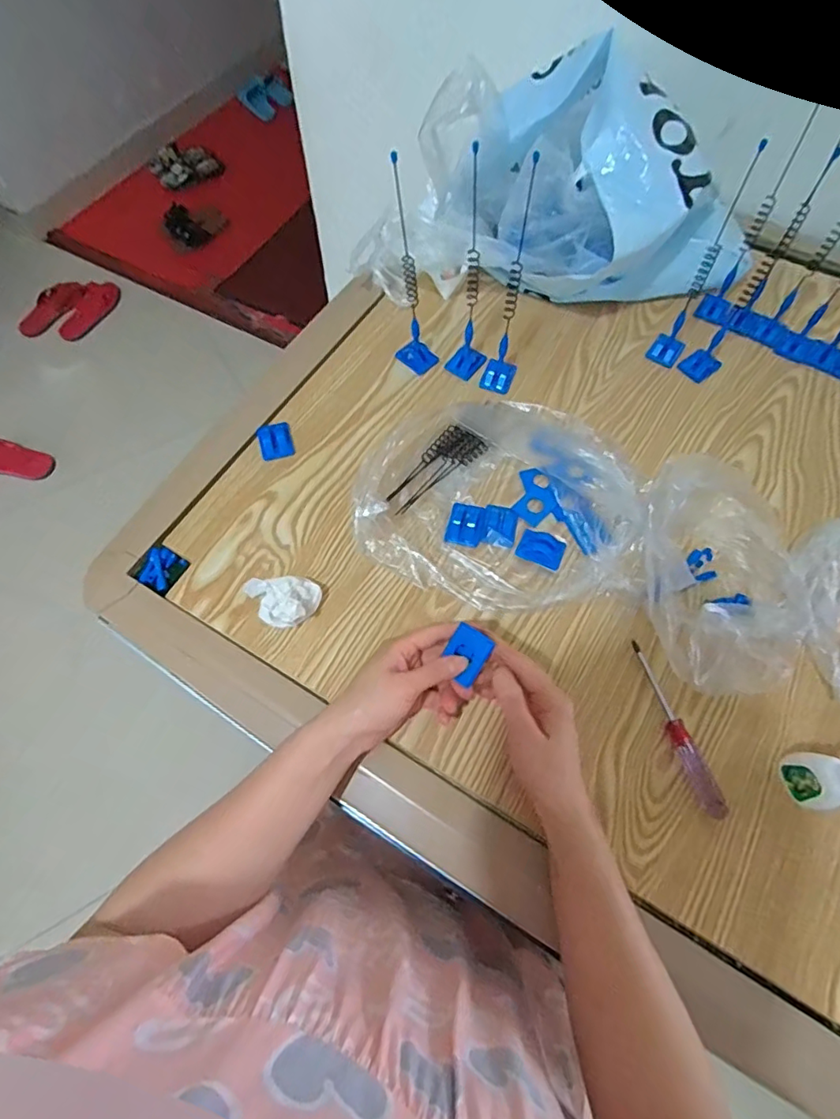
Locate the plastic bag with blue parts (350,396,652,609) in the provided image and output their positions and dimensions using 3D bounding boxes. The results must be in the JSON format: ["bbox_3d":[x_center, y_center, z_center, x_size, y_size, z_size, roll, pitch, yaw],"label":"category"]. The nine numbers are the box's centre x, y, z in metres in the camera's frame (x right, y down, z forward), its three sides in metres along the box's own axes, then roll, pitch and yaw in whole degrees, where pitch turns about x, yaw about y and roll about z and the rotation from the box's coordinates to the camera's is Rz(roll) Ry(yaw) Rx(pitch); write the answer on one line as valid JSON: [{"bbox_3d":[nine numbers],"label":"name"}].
[{"bbox_3d":[0.088,-0.076,0.541,0.261,0.058,0.246,16,66,9],"label":"plastic bag with blue parts"}]

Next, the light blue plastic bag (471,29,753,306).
[{"bbox_3d":[0.205,-0.419,0.635,0.178,0.186,0.322,-40,70,-16],"label":"light blue plastic bag"}]

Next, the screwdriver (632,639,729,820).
[{"bbox_3d":[0.217,0.142,0.461,0.020,0.014,0.150,-19,65,-8],"label":"screwdriver"}]

